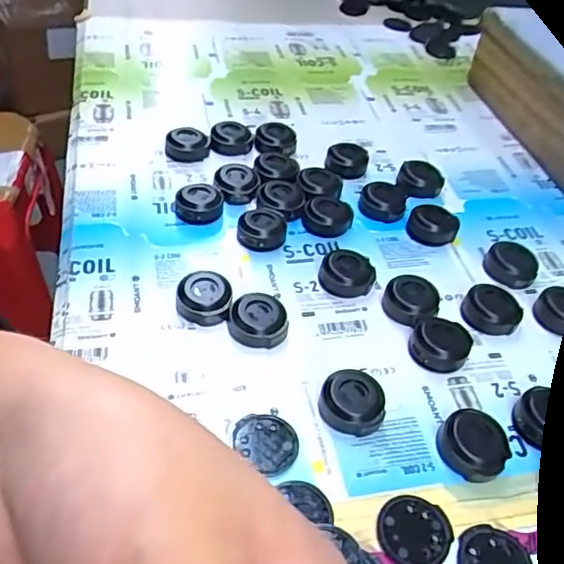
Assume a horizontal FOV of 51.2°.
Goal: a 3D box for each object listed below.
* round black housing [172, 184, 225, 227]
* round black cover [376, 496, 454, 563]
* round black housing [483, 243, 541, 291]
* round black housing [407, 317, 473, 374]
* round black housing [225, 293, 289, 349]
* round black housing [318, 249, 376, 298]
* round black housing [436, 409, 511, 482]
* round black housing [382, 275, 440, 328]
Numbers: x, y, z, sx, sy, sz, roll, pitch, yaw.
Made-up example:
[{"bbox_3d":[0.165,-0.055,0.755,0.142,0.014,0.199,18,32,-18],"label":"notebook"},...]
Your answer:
[{"bbox_3d":[-0.053,-0.050,0.373,0.030,0.014,0.030,3,45,-3],"label":"round black housing"},{"bbox_3d":[0.054,0.101,0.240,0.028,0.004,0.029,3,45,-3],"label":"round black cover"},{"bbox_3d":[0.139,-0.009,0.354,0.028,0.011,0.030,5,45,-1],"label":"round black housing"},{"bbox_3d":[0.082,0.033,0.306,0.030,0.009,0.028,3,45,-3],"label":"round black housing"},{"bbox_3d":[-0.013,0.021,0.306,0.031,0.013,0.031,3,45,-3],"label":"round black housing"},{"bbox_3d":[0.038,-0.005,0.338,0.029,0.013,0.027,3,45,-3],"label":"round black housing"},{"bbox_3d":[0.087,0.072,0.266,0.030,0.014,0.031,3,45,-3],"label":"round black housing"},{"bbox_3d":[0.071,0.009,0.324,0.023,0.015,0.028,-6,46,-13],"label":"round black housing"}]

